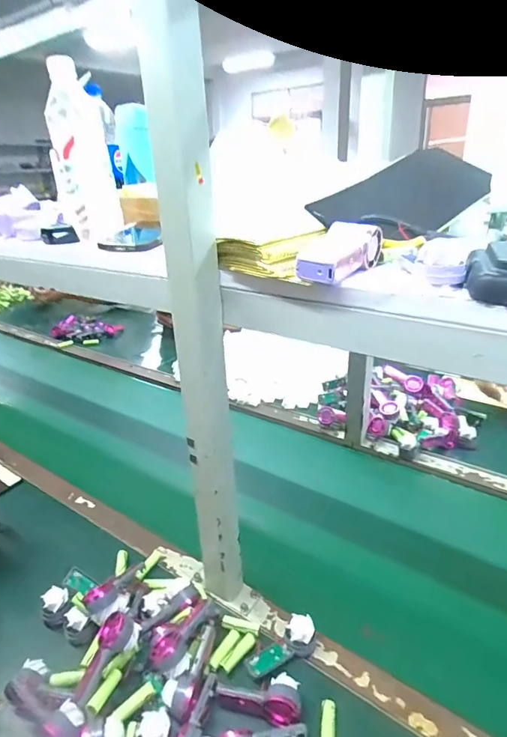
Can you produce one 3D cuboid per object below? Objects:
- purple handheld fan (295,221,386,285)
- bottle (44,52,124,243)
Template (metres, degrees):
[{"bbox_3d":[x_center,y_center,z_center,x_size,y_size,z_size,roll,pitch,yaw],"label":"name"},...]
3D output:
[{"bbox_3d":[0.076,-0.109,0.412,0.045,0.038,0.092,18,31,37],"label":"purple handheld fan"},{"bbox_3d":[-0.226,-0.285,0.597,0.075,0.212,0.074,-9,25,-14],"label":"bottle"}]

